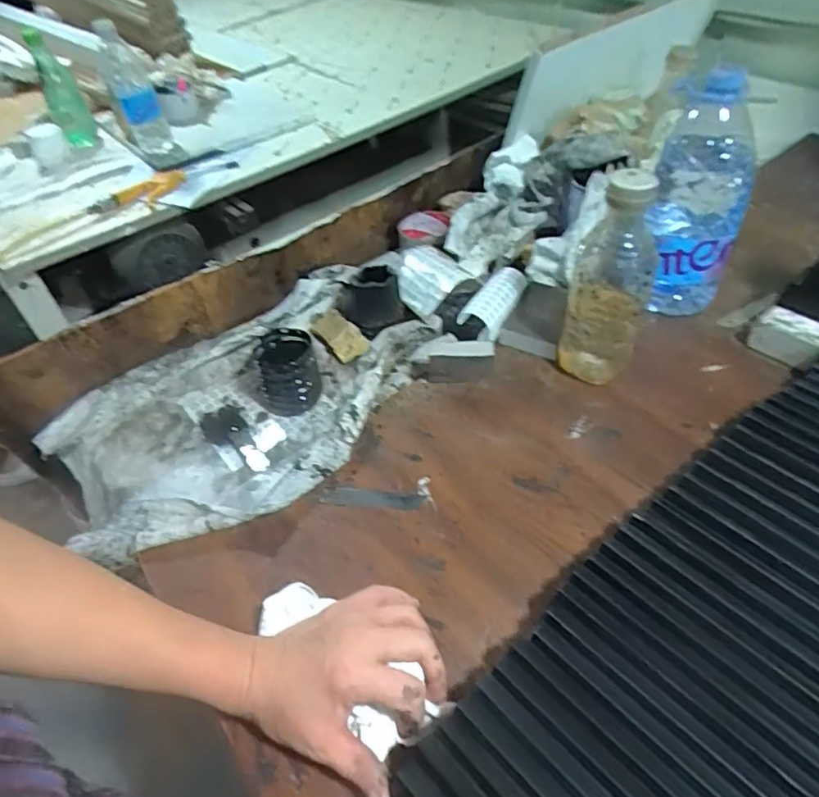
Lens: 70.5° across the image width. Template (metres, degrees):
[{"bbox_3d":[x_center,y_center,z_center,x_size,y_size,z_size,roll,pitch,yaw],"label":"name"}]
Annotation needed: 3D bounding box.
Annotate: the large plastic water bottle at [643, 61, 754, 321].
[{"bbox_3d":[0.287,-0.184,0.585,0.086,0.246,0.073,21,52,23],"label":"large plastic water bottle"}]

